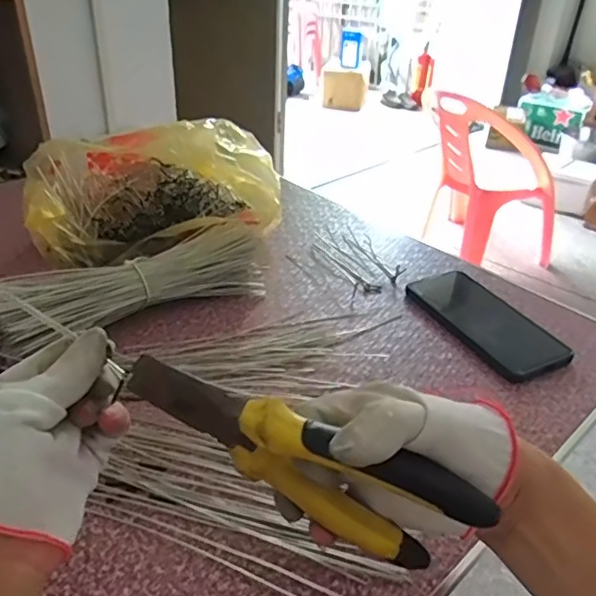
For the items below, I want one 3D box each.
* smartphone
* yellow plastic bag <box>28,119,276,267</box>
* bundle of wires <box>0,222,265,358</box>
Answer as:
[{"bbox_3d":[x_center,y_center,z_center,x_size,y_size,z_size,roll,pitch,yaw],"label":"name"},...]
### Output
[{"bbox_3d":[0.187,0.020,0.563,0.084,0.013,0.160,-15,40,-24],"label":"smartphone"},{"bbox_3d":[-0.154,-0.132,0.634,0.263,0.119,0.177,-3,32,-9],"label":"yellow plastic bag"},{"bbox_3d":[-0.148,-0.011,0.530,0.262,0.064,0.058,-21,39,-33],"label":"bundle of wires"}]

